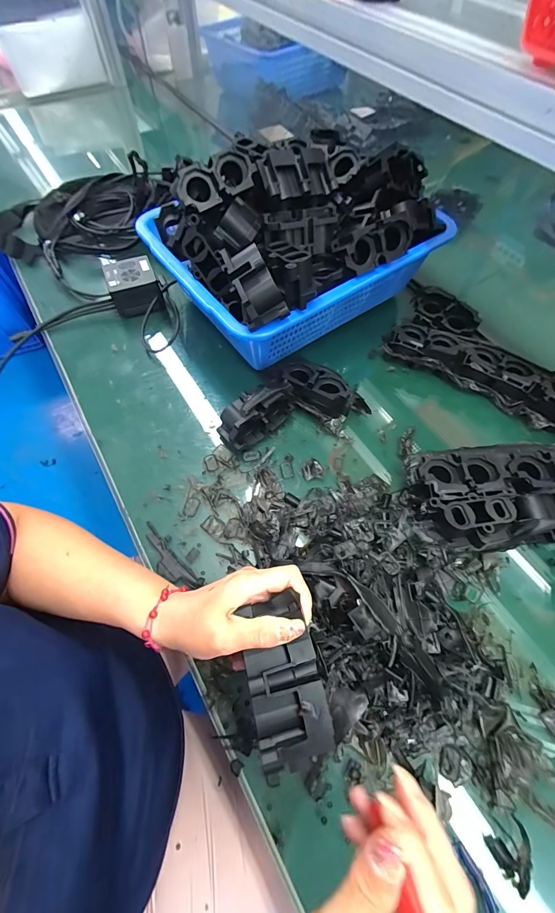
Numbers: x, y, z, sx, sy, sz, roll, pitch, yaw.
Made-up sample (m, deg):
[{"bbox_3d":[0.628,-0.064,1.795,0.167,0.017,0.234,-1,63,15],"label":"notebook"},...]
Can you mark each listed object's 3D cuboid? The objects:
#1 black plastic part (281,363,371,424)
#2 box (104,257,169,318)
[{"bbox_3d":[0.064,-0.086,0.471,0.127,0.051,0.059,30,65,13],"label":"black plastic part"},{"bbox_3d":[-0.236,-0.281,0.563,0.080,0.046,0.080,-24,65,-14],"label":"box"}]

